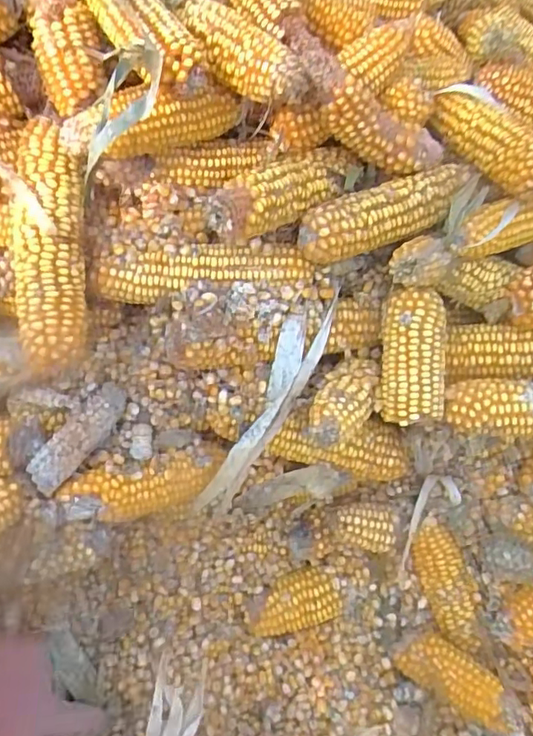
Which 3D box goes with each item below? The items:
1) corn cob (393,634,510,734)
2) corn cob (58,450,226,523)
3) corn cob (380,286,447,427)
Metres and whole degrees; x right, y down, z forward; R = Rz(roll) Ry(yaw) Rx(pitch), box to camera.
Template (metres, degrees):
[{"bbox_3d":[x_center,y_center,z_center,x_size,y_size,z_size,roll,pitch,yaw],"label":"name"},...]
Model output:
[{"bbox_3d":[0.153,0.254,0.473,0.089,0.035,0.038,32,64,22],"label":"corn cob"},{"bbox_3d":[-0.096,0.097,0.472,0.131,0.034,0.039,-8,55,-22],"label":"corn cob"},{"bbox_3d":[0.118,-0.009,0.464,0.051,0.040,0.105,3,85,6],"label":"corn cob"}]

